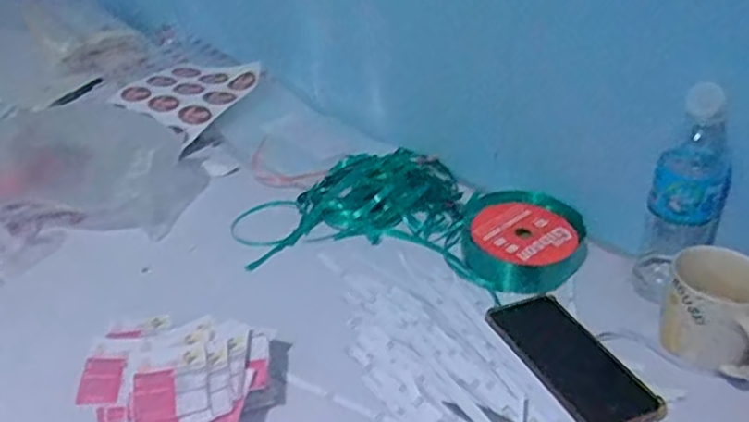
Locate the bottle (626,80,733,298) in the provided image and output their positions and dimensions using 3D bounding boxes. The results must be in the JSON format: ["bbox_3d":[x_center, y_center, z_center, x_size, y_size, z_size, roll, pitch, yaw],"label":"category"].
[{"bbox_3d":[0.302,-0.008,0.666,0.068,0.222,0.061,15,40,22],"label":"bottle"}]

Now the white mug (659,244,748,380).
[{"bbox_3d":[0.309,0.091,0.619,0.088,0.089,0.088,16,40,23],"label":"white mug"}]

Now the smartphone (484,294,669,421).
[{"bbox_3d":[0.178,0.132,0.629,0.083,0.009,0.176,-16,38,-18],"label":"smartphone"}]

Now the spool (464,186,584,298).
[{"bbox_3d":[0.162,0.028,0.758,0.131,0.045,0.128,-2,36,1],"label":"spool"}]

